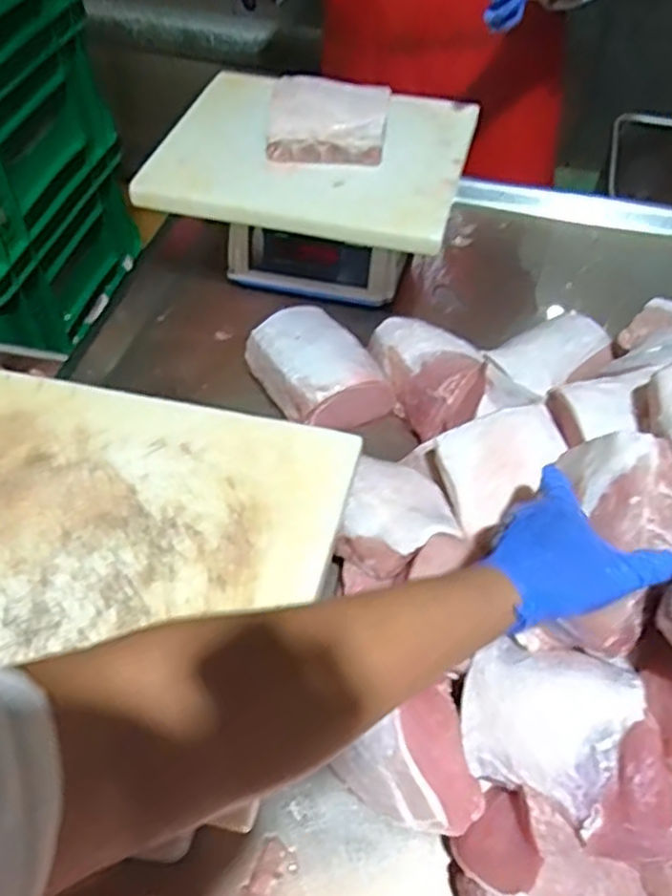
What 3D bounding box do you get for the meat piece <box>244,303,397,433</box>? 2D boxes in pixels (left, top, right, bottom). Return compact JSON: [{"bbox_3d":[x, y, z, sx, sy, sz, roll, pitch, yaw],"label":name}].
[{"bbox_3d":[-0.028,-0.102,0.859,0.121,0.052,0.177,-23,55,-19],"label":"meat piece"}]

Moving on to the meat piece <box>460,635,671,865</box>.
[{"bbox_3d":[0.173,0.206,0.503,0.165,0.075,0.111,13,74,40],"label":"meat piece"}]

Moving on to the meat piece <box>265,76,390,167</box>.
[{"bbox_3d":[-0.013,-0.403,0.882,0.149,0.067,0.112,7,52,4],"label":"meat piece"}]

